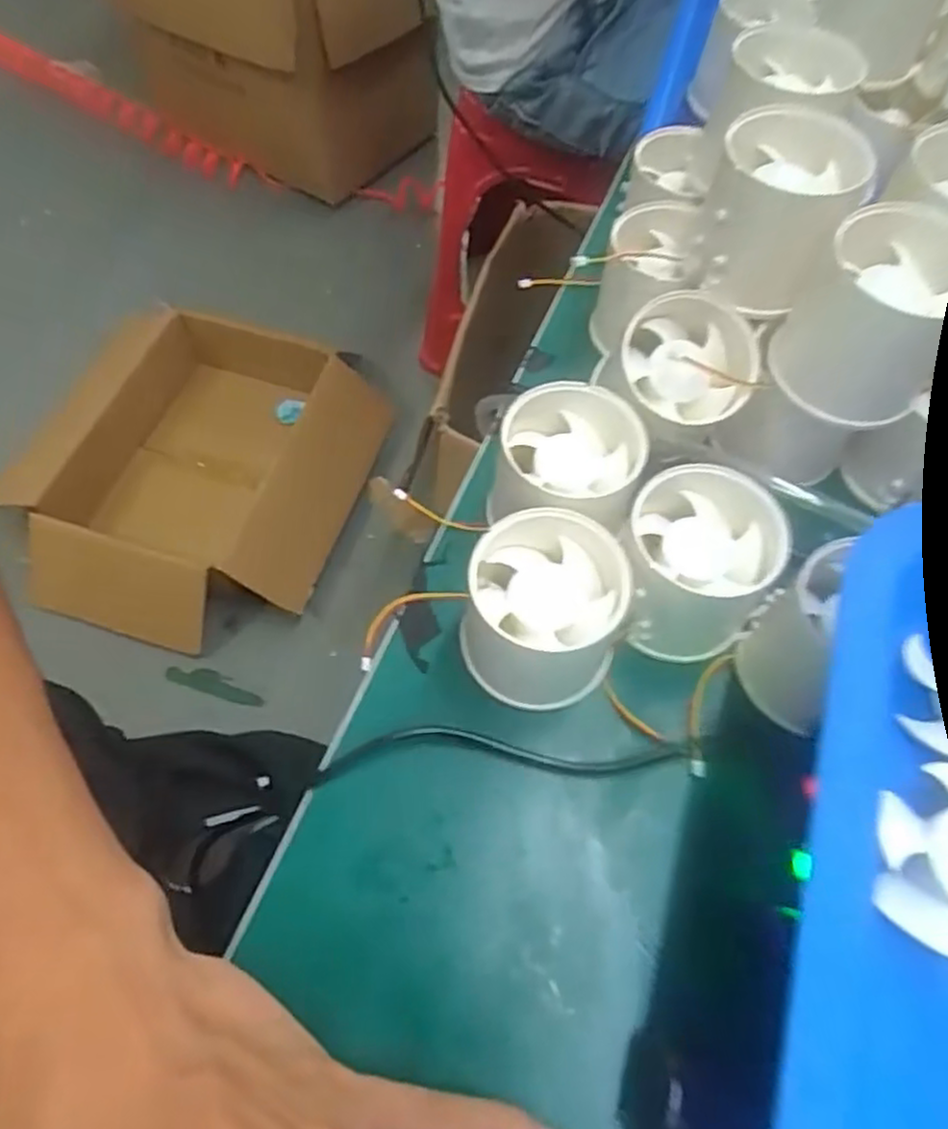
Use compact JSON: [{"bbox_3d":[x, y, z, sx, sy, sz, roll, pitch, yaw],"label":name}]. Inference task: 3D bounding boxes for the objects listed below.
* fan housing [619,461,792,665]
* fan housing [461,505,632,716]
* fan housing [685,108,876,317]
[{"bbox_3d":[0.079,0.001,0.268,0.052,0.046,0.053,1,61,-1],"label":"fan housing"},{"bbox_3d":[0.024,0.017,0.260,0.053,0.049,0.051,9,62,3],"label":"fan housing"},{"bbox_3d":[0.110,-0.128,0.283,0.047,0.059,0.051,22,63,10],"label":"fan housing"}]

